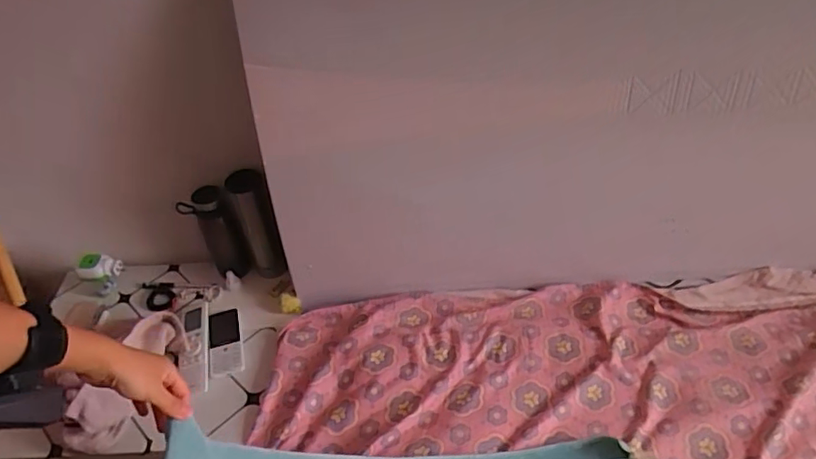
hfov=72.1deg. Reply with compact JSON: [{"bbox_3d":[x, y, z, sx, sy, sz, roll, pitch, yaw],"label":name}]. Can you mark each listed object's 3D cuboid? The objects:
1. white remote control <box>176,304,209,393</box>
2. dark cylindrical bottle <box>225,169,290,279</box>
[{"bbox_3d":[-0.364,0.198,0.953,0.045,0.023,0.174,-13,45,-9],"label":"white remote control"},{"bbox_3d":[-0.264,0.001,0.994,0.058,0.239,0.065,-24,48,-20],"label":"dark cylindrical bottle"}]

